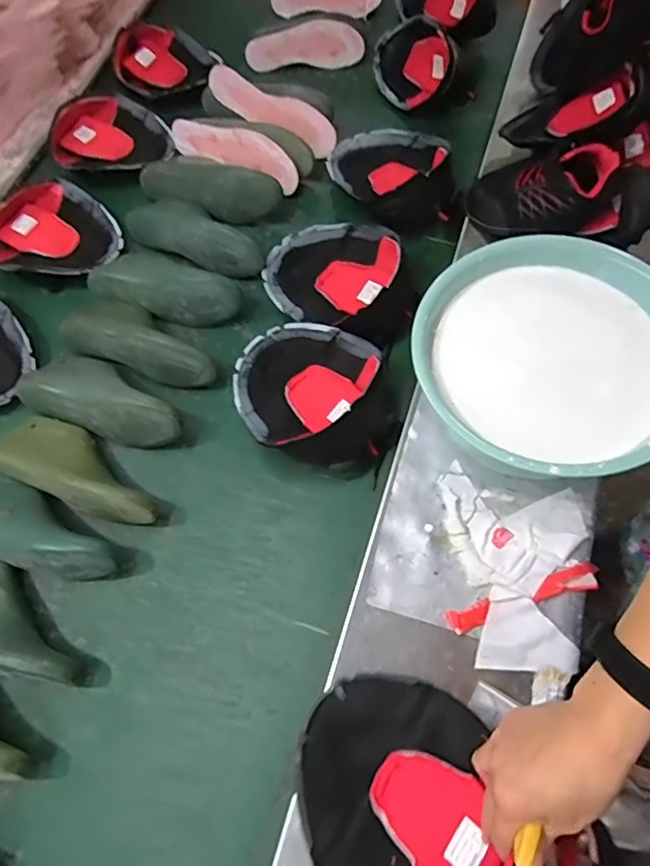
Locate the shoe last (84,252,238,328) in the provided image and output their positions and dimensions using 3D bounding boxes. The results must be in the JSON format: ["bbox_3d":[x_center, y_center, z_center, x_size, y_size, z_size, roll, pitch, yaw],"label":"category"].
[{"bbox_3d":[-0.246,-0.223,0.816,0.249,0.074,0.074,16,67,10],"label":"shoe last"}]

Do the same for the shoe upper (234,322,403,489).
[{"bbox_3d":[-0.017,-0.056,0.730,0.241,0.078,0.183,22,68,13],"label":"shoe upper"}]

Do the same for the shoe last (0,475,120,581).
[{"bbox_3d":[-0.370,0.121,0.692,0.243,0.076,0.101,11,66,9],"label":"shoe last"}]

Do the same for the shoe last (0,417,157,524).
[{"bbox_3d":[-0.320,0.043,0.709,0.240,0.073,0.092,21,68,13],"label":"shoe last"}]

